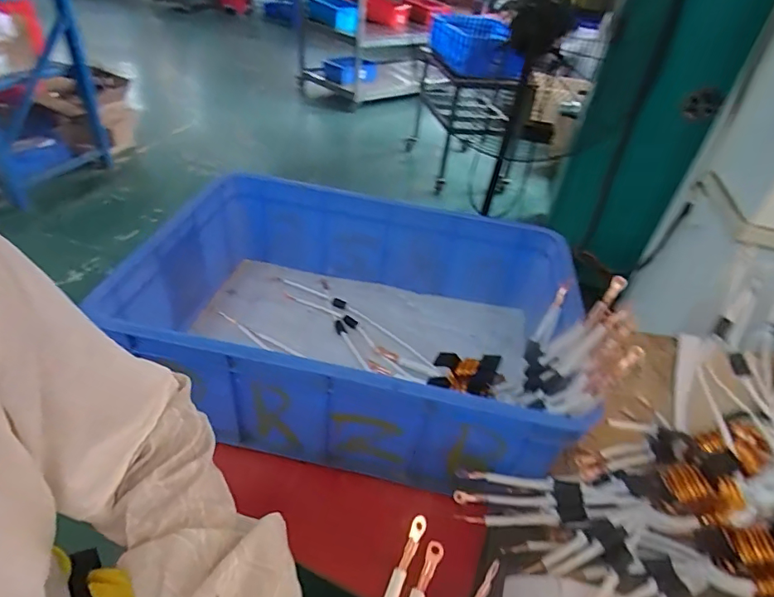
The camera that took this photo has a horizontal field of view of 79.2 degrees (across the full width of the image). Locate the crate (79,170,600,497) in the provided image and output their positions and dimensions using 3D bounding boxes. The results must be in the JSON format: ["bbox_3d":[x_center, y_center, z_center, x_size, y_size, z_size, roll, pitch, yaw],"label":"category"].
[{"bbox_3d":[-0.037,0.028,0.709,0.585,0.190,0.401,11,39,4],"label":"crate"}]

